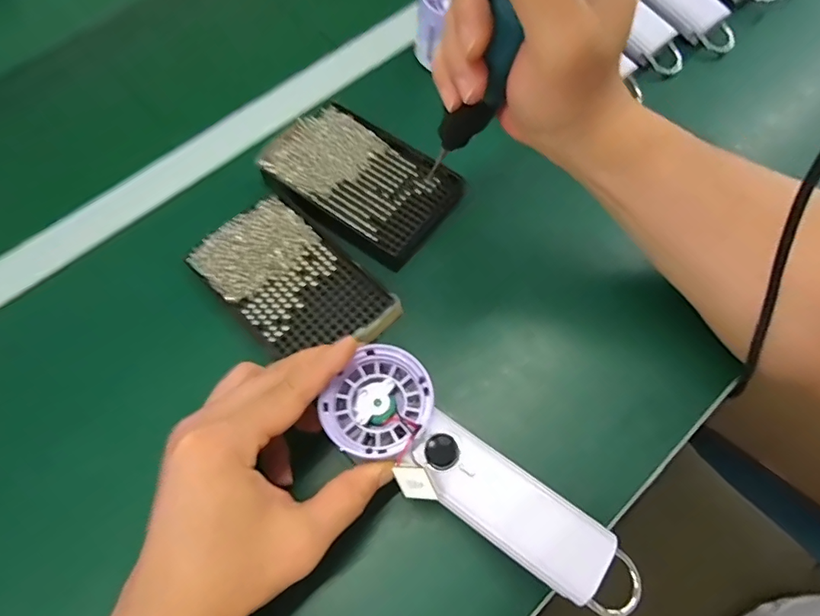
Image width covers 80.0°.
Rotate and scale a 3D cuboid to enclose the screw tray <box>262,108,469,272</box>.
[{"bbox_3d":[-0.039,-0.102,0.384,0.139,0.021,0.093,33,70,15],"label":"screw tray"}]

